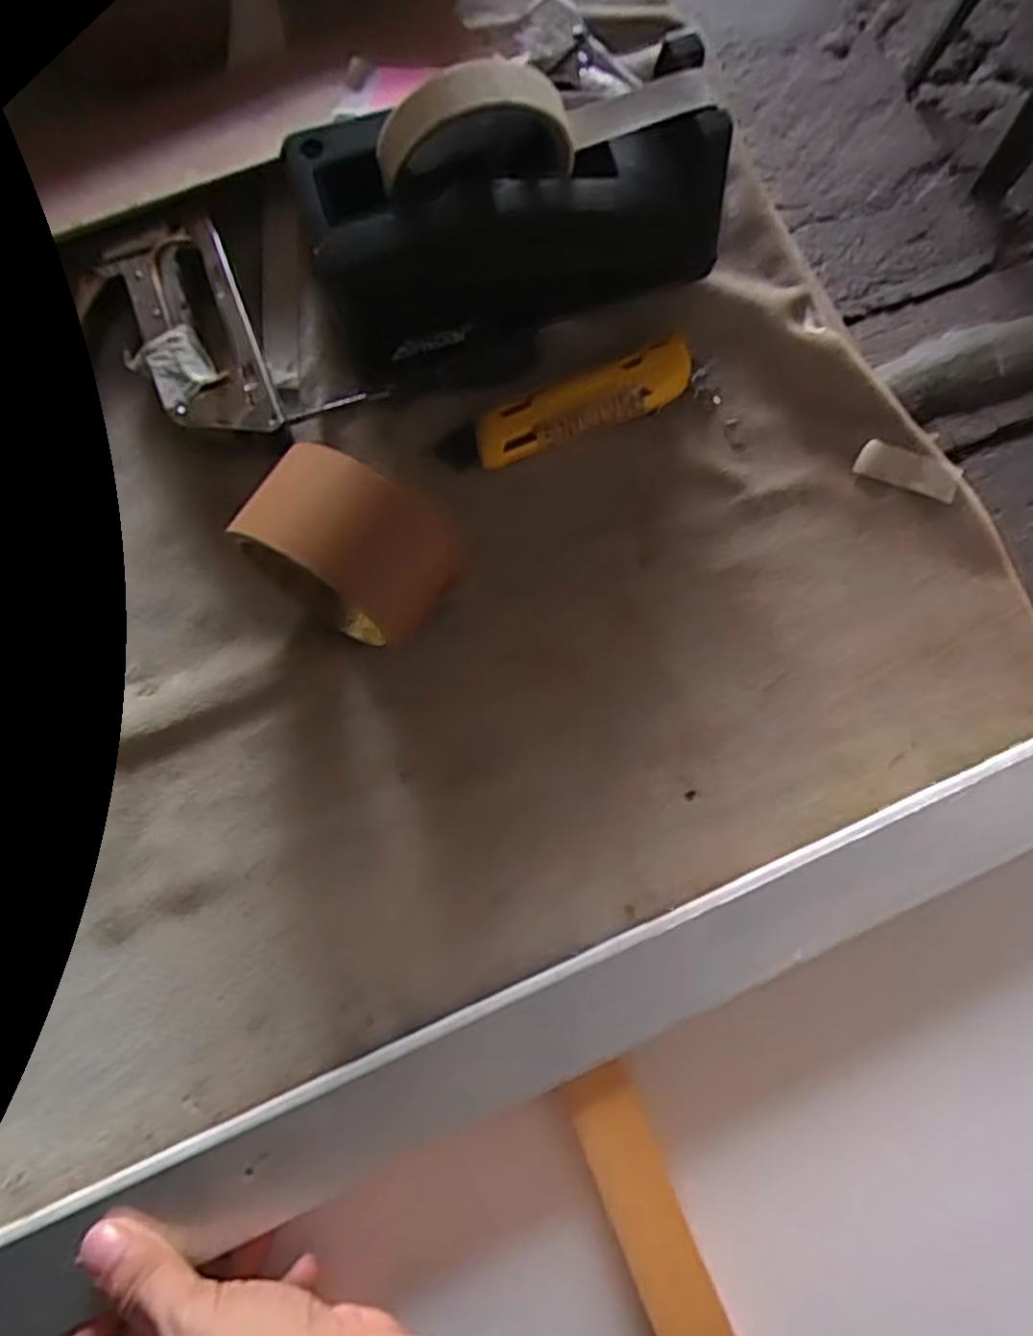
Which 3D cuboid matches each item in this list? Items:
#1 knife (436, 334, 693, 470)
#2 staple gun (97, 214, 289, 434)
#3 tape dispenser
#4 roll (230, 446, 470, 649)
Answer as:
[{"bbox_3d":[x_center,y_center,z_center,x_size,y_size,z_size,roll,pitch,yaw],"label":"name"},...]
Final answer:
[{"bbox_3d":[0.029,-0.141,0.405,0.144,0.016,0.032,-22,77,-7],"label":"knife"},{"bbox_3d":[-0.171,-0.171,0.396,0.064,0.025,0.140,-21,76,-7],"label":"staple gun"},{"bbox_3d":[0.001,-0.216,0.363,0.197,0.126,0.074,-16,76,-5],"label":"tape dispenser"},{"bbox_3d":[-0.071,-0.044,0.334,0.084,0.094,0.060,29,77,5],"label":"roll"}]

